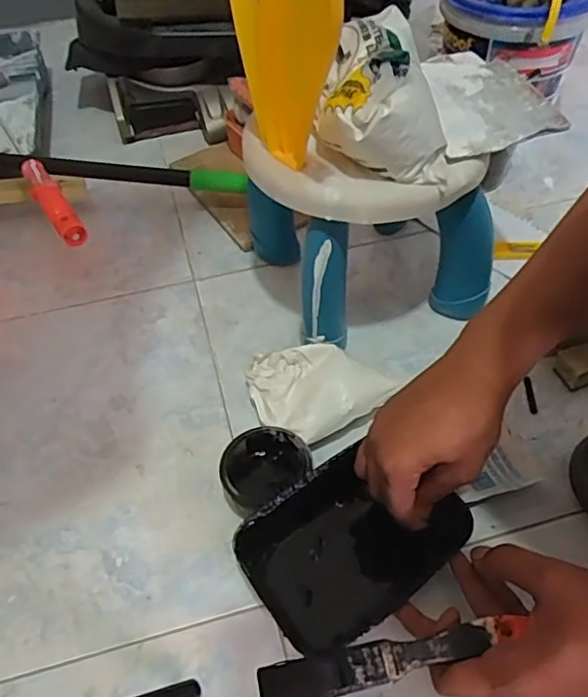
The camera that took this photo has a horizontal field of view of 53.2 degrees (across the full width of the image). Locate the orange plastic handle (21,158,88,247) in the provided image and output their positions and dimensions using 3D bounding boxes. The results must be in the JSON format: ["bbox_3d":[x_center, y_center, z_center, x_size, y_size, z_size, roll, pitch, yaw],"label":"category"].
[{"bbox_3d":[-0.289,-0.177,0.705,0.029,0.026,0.155,-27,55,-19],"label":"orange plastic handle"}]

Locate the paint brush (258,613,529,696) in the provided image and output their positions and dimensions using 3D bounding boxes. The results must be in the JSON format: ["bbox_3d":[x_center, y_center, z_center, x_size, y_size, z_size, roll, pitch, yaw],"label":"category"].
[{"bbox_3d":[0.061,0.191,0.363,0.164,0.008,0.026,-10,51,-10],"label":"paint brush"}]

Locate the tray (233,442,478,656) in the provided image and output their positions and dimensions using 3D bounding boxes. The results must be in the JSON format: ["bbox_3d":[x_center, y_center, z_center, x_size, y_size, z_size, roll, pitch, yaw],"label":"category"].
[{"bbox_3d":[0.050,0.155,0.482,0.173,0.054,0.113,-28,56,-20],"label":"tray"}]

